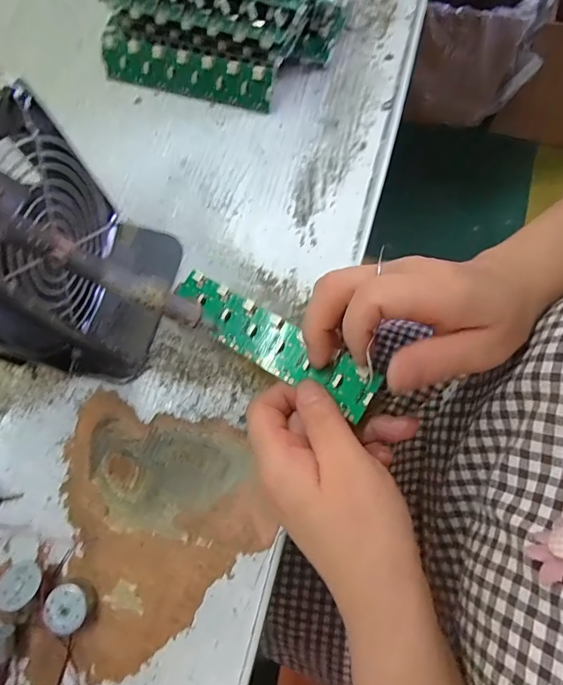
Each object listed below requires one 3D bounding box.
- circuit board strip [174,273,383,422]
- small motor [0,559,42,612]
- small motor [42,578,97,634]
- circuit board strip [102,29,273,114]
[{"bbox_3d":[-0.008,-0.001,0.258,0.135,0.008,0.030,31,77,17],"label":"circuit board strip"},{"bbox_3d":[-0.145,0.134,0.243,0.025,0.010,0.025,0,43,0],"label":"small motor"},{"bbox_3d":[-0.117,0.146,0.244,0.021,0.016,0.023,0,74,1],"label":"small motor"},{"bbox_3d":[-0.073,-0.205,0.334,0.135,0.032,0.009,16,47,6],"label":"circuit board strip"}]

